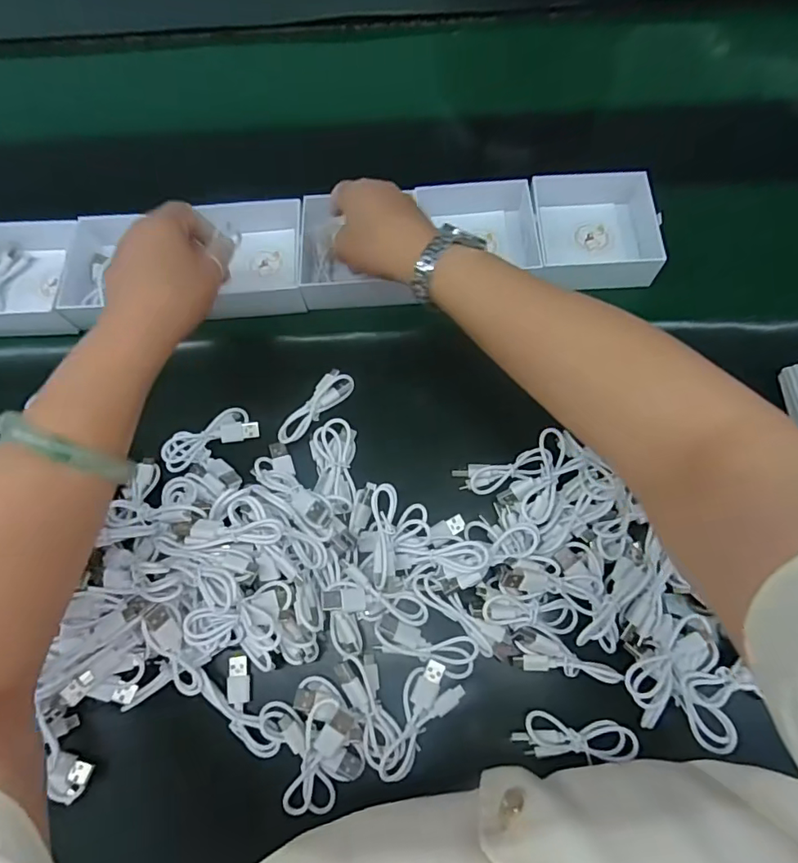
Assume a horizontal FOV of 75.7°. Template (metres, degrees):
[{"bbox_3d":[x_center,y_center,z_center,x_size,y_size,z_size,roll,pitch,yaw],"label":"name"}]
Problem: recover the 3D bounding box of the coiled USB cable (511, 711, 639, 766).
[{"bbox_3d":[0.110,0.193,0.322,0.077,0.017,0.025,5,71,4],"label":"coiled USB cable"}]

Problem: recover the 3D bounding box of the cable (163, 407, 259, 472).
[{"bbox_3d":[-0.148,0.004,0.400,0.072,0.014,0.034,-26,72,-7],"label":"cable"}]

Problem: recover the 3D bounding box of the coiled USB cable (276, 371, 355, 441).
[{"bbox_3d":[-0.066,-0.019,0.407,0.022,0.010,0.072,39,76,14],"label":"coiled USB cable"}]

